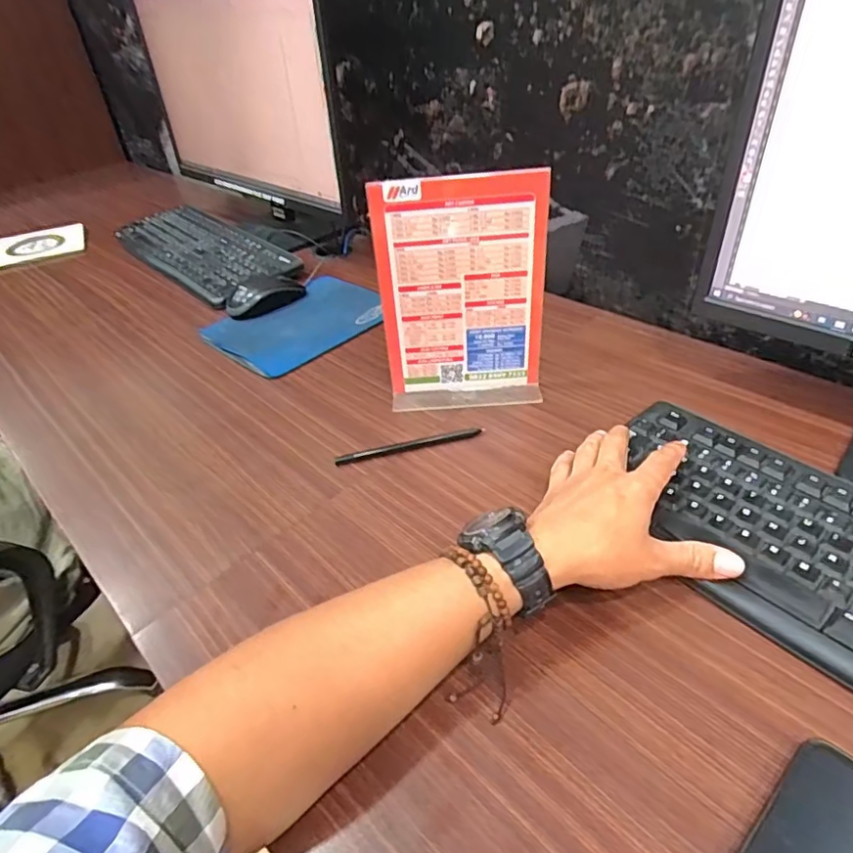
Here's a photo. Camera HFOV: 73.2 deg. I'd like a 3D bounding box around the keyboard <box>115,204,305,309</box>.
[{"bbox_3d":[-0.367,-0.296,0.941,0.159,0.024,0.470,-32,45,-28],"label":"keyboard"}]

